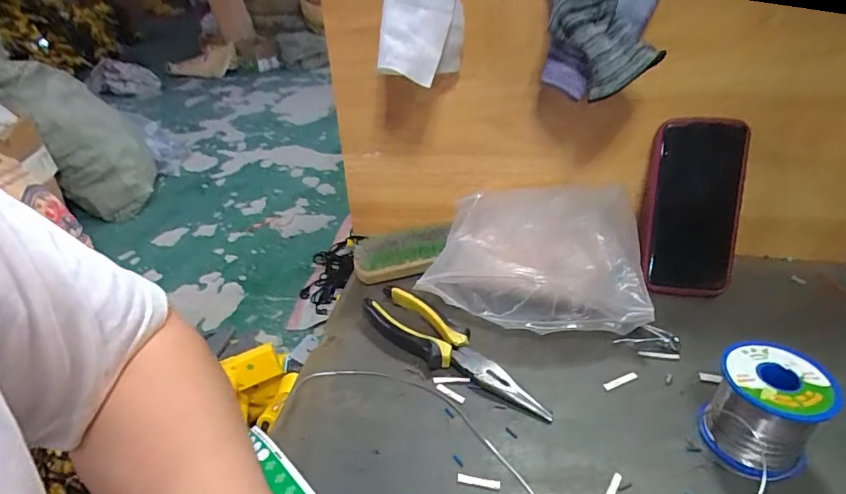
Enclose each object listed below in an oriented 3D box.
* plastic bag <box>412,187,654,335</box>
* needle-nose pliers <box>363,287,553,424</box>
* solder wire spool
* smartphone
[{"bbox_3d":[0.111,0.009,0.481,0.203,0.089,0.142,5,33,11],"label":"plastic bag"},{"bbox_3d":[0.024,0.087,0.419,0.193,0.025,0.044,24,41,36],"label":"needle-nose pliers"},{"bbox_3d":[0.236,0.111,0.331,0.067,0.061,0.061,-2,32,1],"label":"solder wire spool"},{"bbox_3d":[0.271,-0.039,0.484,0.085,0.174,0.017,6,6,22],"label":"smartphone"}]

